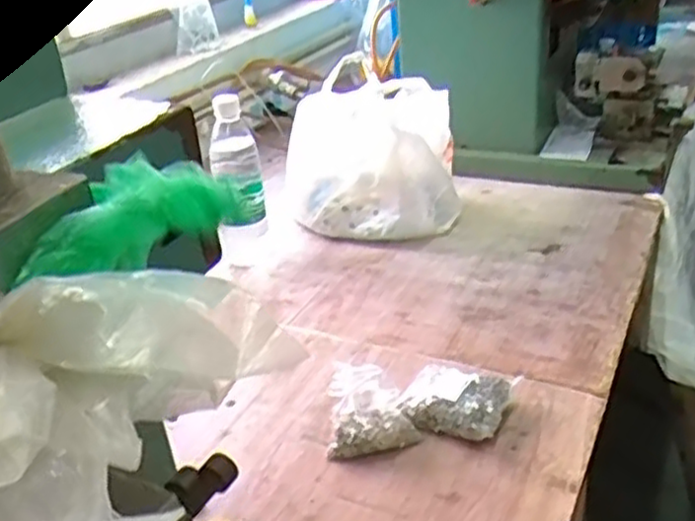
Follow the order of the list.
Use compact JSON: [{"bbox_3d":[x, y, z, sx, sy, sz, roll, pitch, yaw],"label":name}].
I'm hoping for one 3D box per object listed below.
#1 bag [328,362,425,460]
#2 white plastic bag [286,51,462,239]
[{"bbox_3d":[0.023,0.136,0.664,0.082,0.073,0.056,-3,30,6],"label":"bag"},{"bbox_3d":[0.030,-0.136,0.990,0.233,0.208,0.139,-6,30,0],"label":"white plastic bag"}]

